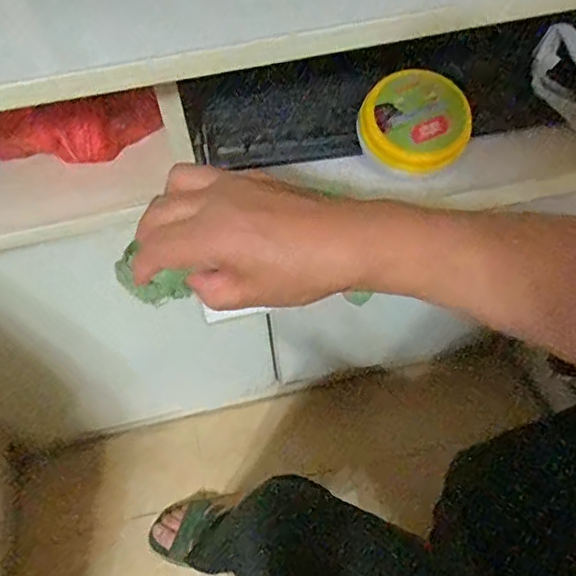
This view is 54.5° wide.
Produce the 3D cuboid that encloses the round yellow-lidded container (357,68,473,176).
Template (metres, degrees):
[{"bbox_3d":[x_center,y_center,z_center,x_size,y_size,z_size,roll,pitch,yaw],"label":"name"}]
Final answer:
[{"bbox_3d":[0.109,-0.140,0.477,0.089,0.036,0.085,-37,87,-10],"label":"round yellow-lidded container"}]

